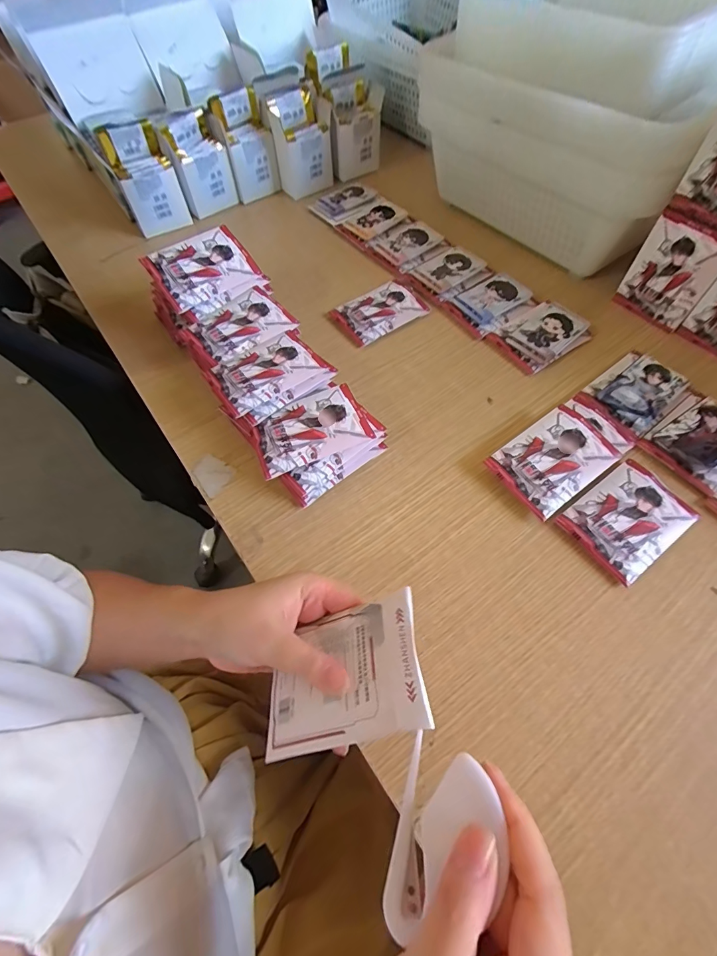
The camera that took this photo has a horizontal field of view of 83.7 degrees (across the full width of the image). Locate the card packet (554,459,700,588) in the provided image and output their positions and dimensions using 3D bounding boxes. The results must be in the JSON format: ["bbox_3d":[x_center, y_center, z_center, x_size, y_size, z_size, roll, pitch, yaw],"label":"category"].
[{"bbox_3d":[0.232,0.035,0.346,0.099,0.011,0.071,-34,65,-15],"label":"card packet"}]

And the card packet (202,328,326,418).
[{"bbox_3d":[-0.089,-0.105,0.387,0.102,0.011,0.070,-32,64,-15],"label":"card packet"}]

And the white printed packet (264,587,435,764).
[{"bbox_3d":[-0.012,0.112,0.229,0.101,0.005,0.069,-26,45,20],"label":"white printed packet"}]

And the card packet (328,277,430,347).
[{"bbox_3d":[0.027,-0.207,0.490,0.110,0.009,0.071,-33,69,-13],"label":"card packet"}]

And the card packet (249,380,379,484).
[{"bbox_3d":[-0.045,-0.044,0.362,0.100,0.008,0.064,-22,62,-10],"label":"card packet"}]

